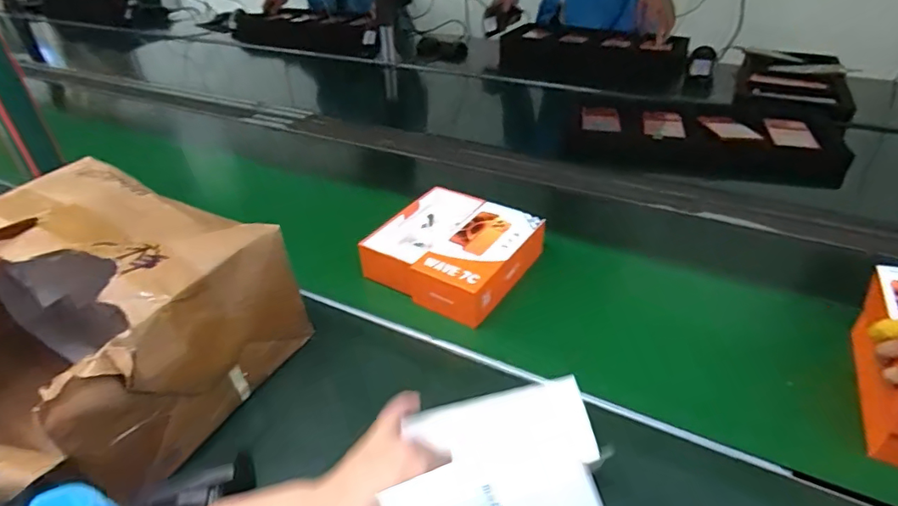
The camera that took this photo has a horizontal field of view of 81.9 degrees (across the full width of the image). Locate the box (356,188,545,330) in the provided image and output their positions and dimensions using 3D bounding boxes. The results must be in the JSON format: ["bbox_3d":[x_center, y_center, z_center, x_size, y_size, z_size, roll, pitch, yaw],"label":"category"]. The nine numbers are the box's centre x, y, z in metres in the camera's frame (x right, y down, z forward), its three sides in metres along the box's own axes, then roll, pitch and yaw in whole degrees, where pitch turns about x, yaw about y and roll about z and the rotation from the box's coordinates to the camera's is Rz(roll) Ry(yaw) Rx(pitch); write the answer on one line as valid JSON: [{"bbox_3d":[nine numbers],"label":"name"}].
[{"bbox_3d":[0.003,-0.007,0.687,0.195,0.053,0.210,20,41,30],"label":"box"}]

